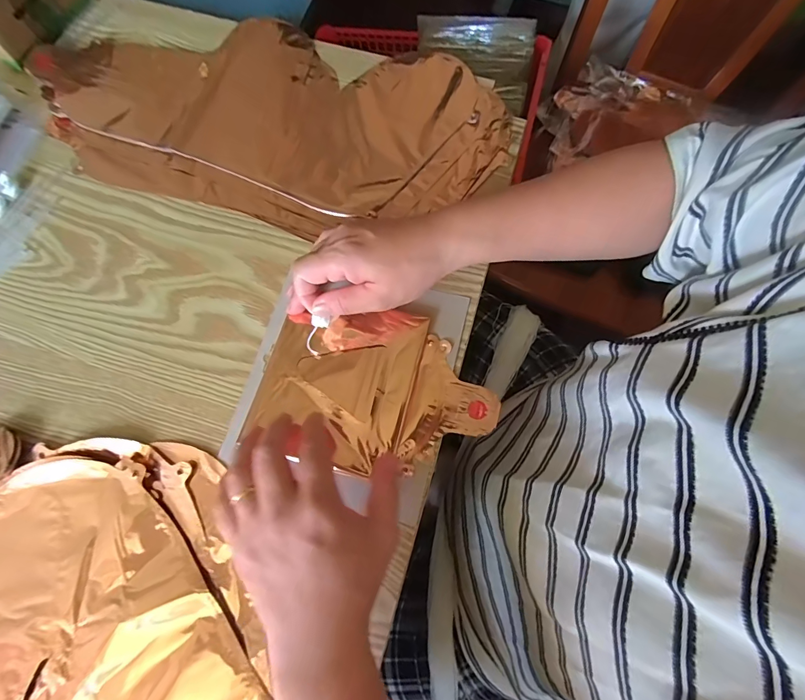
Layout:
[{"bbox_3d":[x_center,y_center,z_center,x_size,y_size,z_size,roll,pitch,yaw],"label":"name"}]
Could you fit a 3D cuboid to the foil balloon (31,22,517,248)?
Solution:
[{"bbox_3d":[-0.134,-0.240,0.410,0.464,0.014,0.229,12,74,4],"label":"foil balloon"}]

